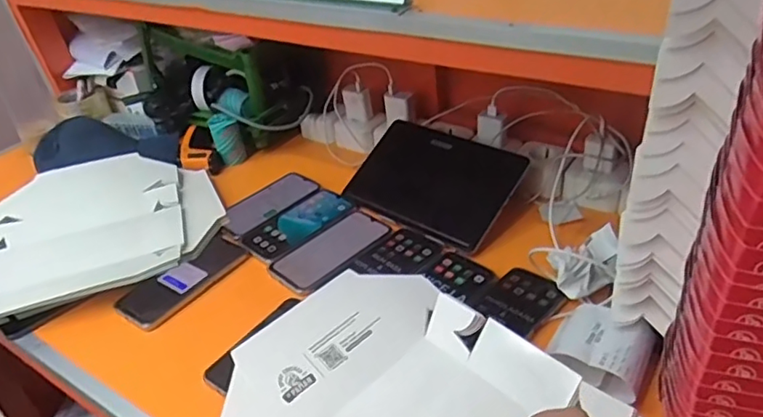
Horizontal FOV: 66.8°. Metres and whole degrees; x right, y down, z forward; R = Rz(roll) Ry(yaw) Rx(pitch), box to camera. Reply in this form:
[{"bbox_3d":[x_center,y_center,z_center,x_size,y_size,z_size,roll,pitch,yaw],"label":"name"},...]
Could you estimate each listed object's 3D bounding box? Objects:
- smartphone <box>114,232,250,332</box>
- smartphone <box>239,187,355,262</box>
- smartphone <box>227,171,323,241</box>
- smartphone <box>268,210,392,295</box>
[{"bbox_3d":[-0.262,0.091,0.776,0.075,0.012,0.175,22,44,34],"label":"smartphone"},{"bbox_3d":[-0.122,0.020,0.859,0.170,0.004,0.087,-32,43,-32],"label":"smartphone"},{"bbox_3d":[-0.180,-0.012,0.915,0.086,0.004,0.168,26,46,37],"label":"smartphone"},{"bbox_3d":[-0.067,0.054,0.802,0.084,0.004,0.175,25,45,36],"label":"smartphone"}]

